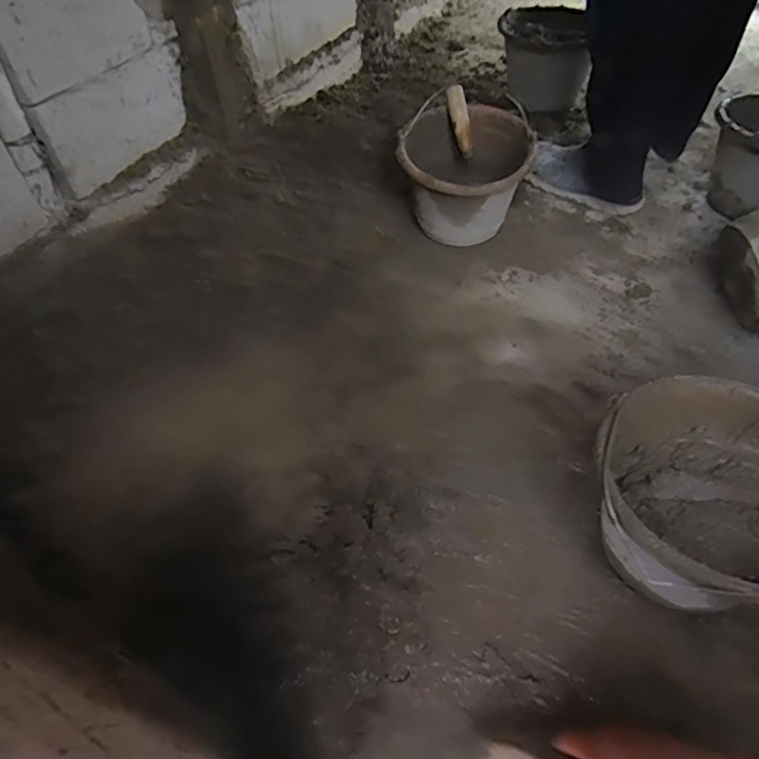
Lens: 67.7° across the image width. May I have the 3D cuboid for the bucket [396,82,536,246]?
[{"bbox_3d":[0.149,-0.361,1.008,0.213,0.185,0.240,3,51,4],"label":"bucket"}]

